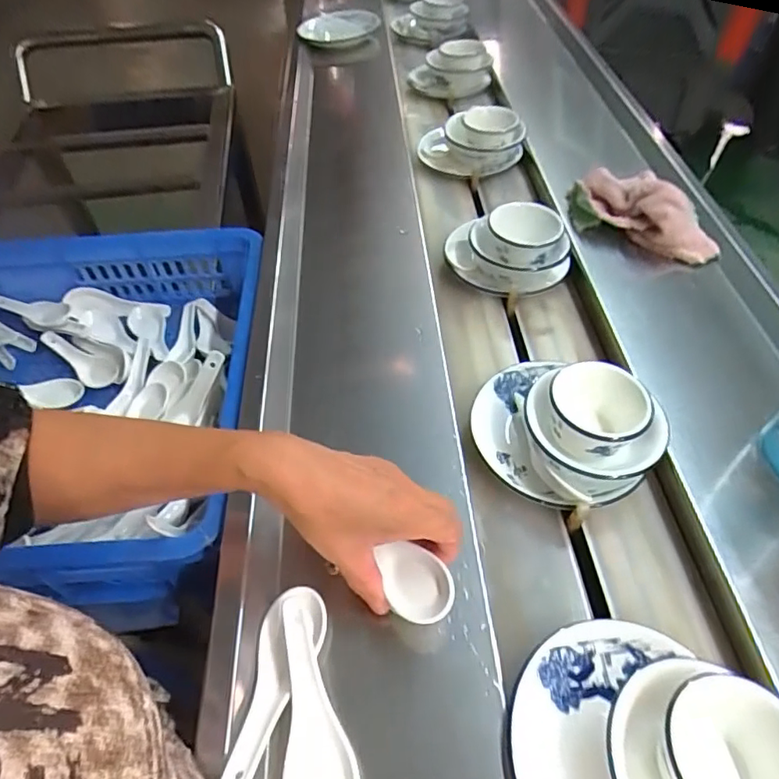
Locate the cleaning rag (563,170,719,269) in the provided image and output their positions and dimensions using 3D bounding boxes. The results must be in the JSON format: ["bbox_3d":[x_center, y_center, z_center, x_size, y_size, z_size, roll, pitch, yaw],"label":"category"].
[{"bbox_3d":[0.290,-0.201,0.630,0.088,0.070,0.170,-33,56,-22],"label":"cleaning rag"}]

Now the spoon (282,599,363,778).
[{"bbox_3d":[-0.046,0.192,0.326,0.042,0.022,0.124,-11,51,-9],"label":"spoon"}]

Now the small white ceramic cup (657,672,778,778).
[{"bbox_3d":[0.188,0.209,0.303,0.073,0.055,0.087,-17,52,-13],"label":"small white ceramic cup"}]

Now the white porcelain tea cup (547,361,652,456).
[{"bbox_3d":[0.172,0.022,0.459,0.076,0.052,0.075,0,50,0],"label":"white porcelain tea cup"}]

